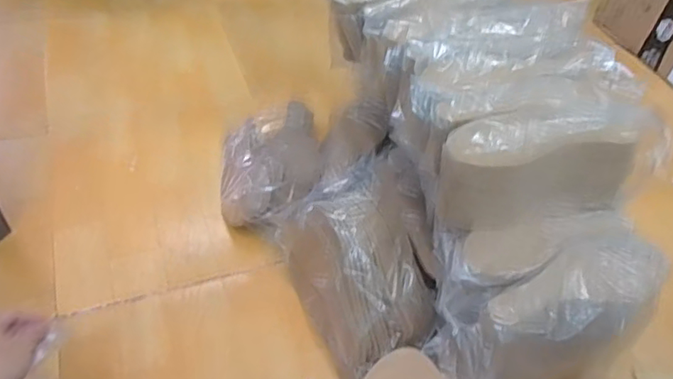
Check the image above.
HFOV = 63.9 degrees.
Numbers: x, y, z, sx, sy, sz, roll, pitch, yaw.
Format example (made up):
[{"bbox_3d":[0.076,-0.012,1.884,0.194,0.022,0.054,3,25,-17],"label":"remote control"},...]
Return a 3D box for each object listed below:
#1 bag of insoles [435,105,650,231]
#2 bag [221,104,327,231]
[{"bbox_3d":[0.230,-0.017,0.627,0.244,0.147,0.067,-3,50,-10],"label":"bag of insoles"},{"bbox_3d":[-0.115,-0.047,0.944,0.169,0.089,0.272,0,49,-6],"label":"bag"}]

